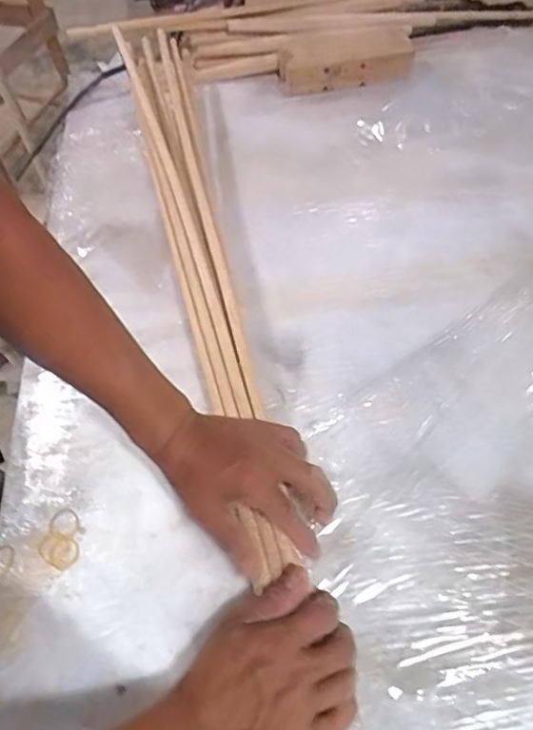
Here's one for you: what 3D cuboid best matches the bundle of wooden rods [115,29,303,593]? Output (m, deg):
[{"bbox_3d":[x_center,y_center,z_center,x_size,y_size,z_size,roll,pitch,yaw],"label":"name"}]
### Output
[{"bbox_3d":[-0.095,-0.188,0.691,0.075,0.048,0.768,-13,61,-4],"label":"bundle of wooden rods"}]

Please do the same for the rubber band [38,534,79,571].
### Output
[{"bbox_3d":[-0.198,0.178,0.535,0.044,0.004,0.028,23,62,18],"label":"rubber band"}]

